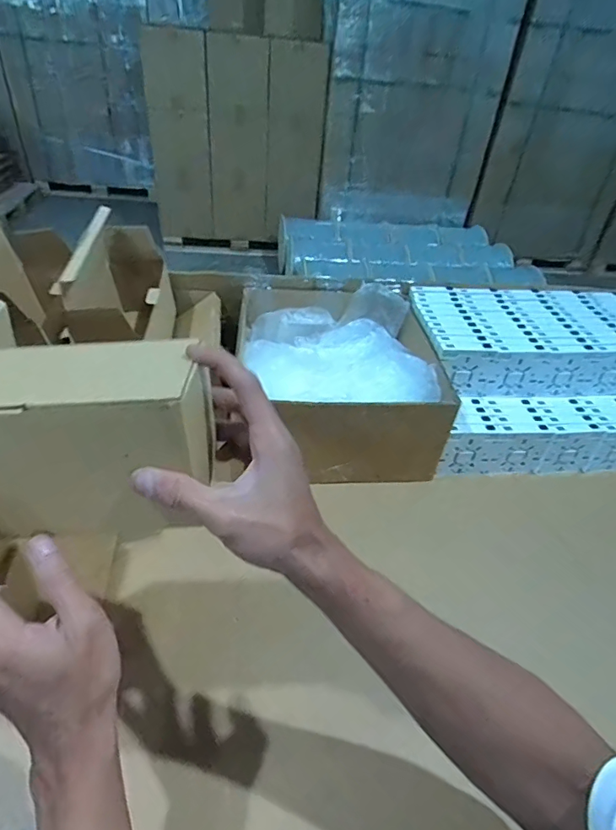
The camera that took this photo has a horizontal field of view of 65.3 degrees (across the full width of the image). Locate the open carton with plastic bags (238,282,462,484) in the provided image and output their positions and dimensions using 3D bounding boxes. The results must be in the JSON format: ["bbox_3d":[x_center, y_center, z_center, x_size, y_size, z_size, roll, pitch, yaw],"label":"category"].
[{"bbox_3d":[0.042,-0.074,0.791,0.293,0.140,0.354,-1,42,-9],"label":"open carton with plastic bags"}]

